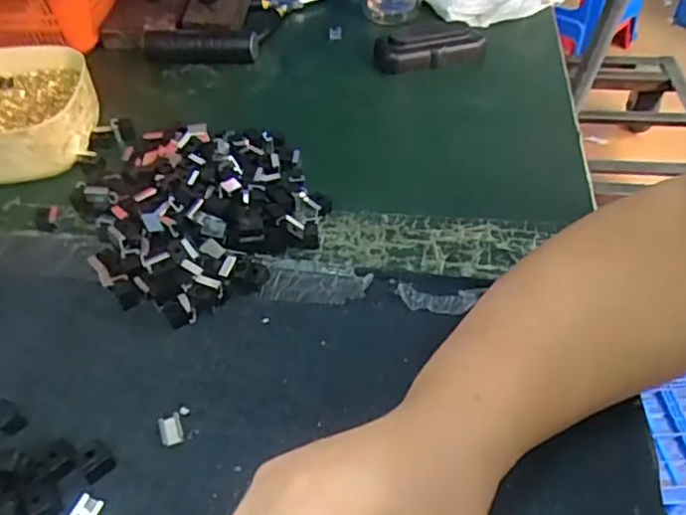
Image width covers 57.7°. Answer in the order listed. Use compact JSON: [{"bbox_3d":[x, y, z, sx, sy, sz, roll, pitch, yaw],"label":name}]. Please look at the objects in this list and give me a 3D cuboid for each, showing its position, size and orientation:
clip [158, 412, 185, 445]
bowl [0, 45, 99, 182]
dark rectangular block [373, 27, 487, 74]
[{"bbox_3d":[-0.095,0.095,0.345,0.012,0.004,0.018,-16,48,-13],"label":"clip"},{"bbox_3d":[-0.293,-0.126,0.536,0.146,0.042,0.139,-6,46,-4],"label":"bowl"},{"bbox_3d":[0.084,-0.203,0.599,0.102,0.025,0.037,-5,46,-2],"label":"dark rectangular block"}]

